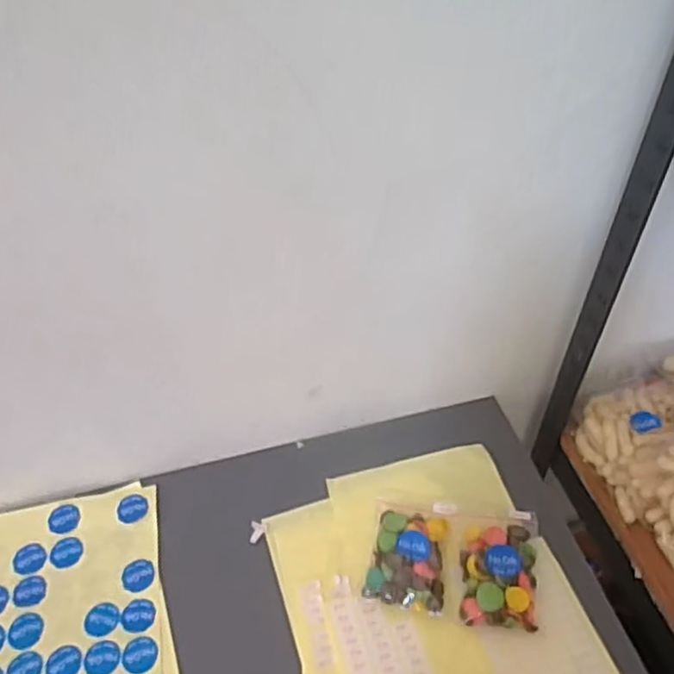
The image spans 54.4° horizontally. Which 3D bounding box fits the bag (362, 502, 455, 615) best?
[{"bbox_3d":[0.064,0.189,0.574,0.066,0.027,0.092,9,49,10],"label":"bag"}]

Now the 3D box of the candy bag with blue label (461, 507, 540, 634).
[{"bbox_3d":[0.140,0.193,0.564,0.064,0.020,0.110,8,49,9],"label":"candy bag with blue label"}]

